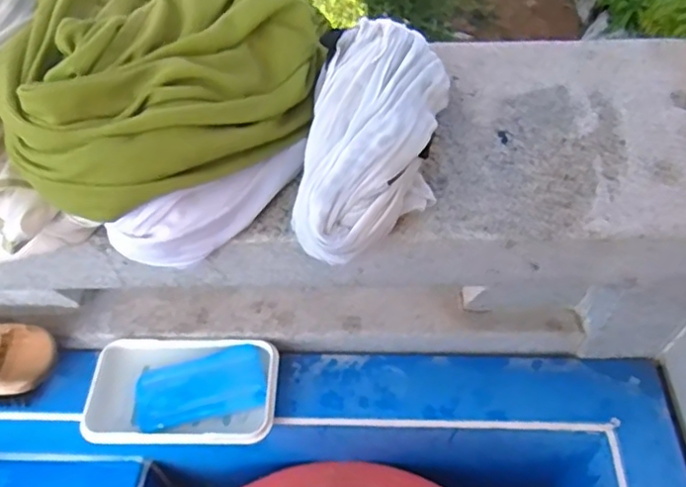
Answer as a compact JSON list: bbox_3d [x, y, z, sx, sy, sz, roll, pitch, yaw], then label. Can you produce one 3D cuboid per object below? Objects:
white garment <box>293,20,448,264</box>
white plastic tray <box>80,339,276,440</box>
[{"bbox_3d":[0.016,-0.063,0.373,0.080,0.056,0.160,9,56,7],"label":"white garment"},{"bbox_3d":[-0.129,0.120,0.512,0.148,0.022,0.086,0,56,1],"label":"white plastic tray"}]

